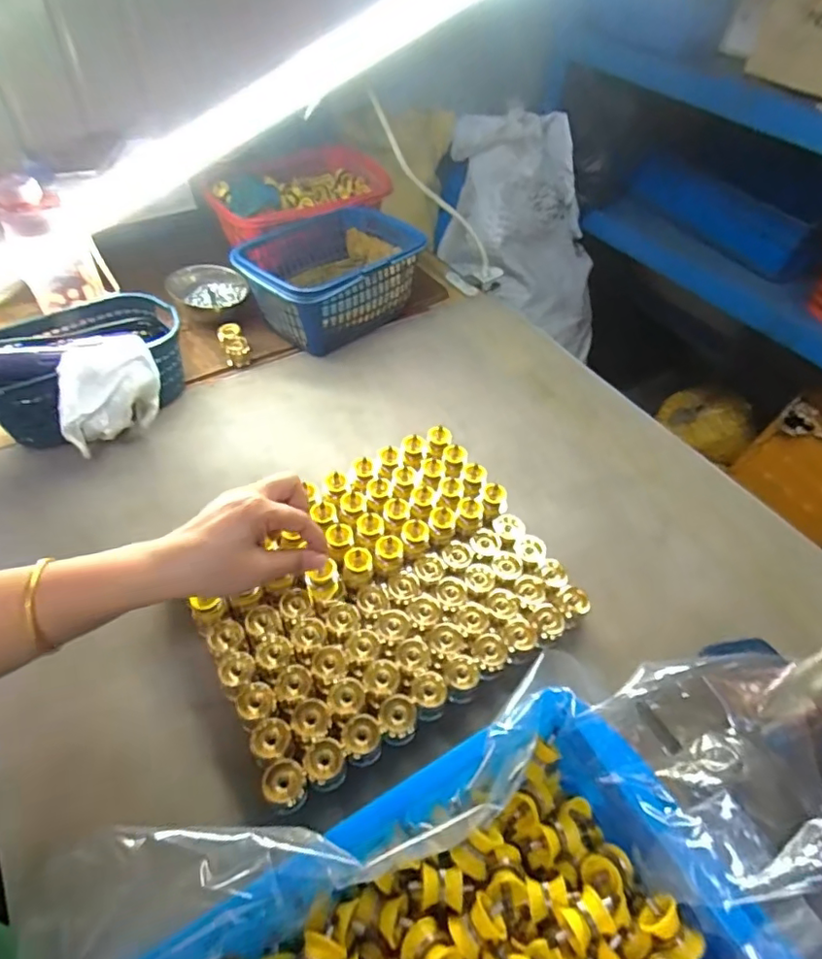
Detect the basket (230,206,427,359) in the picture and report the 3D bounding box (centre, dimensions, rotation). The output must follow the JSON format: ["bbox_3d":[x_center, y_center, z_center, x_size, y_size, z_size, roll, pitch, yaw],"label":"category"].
[{"bbox_3d":[-0.108,-0.292,0.800,0.265,0.115,0.197,-19,54,-21],"label":"basket"}]

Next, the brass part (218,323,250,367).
[{"bbox_3d":[-0.245,-0.188,0.757,0.035,0.031,0.054,-14,53,-17],"label":"brass part"}]

